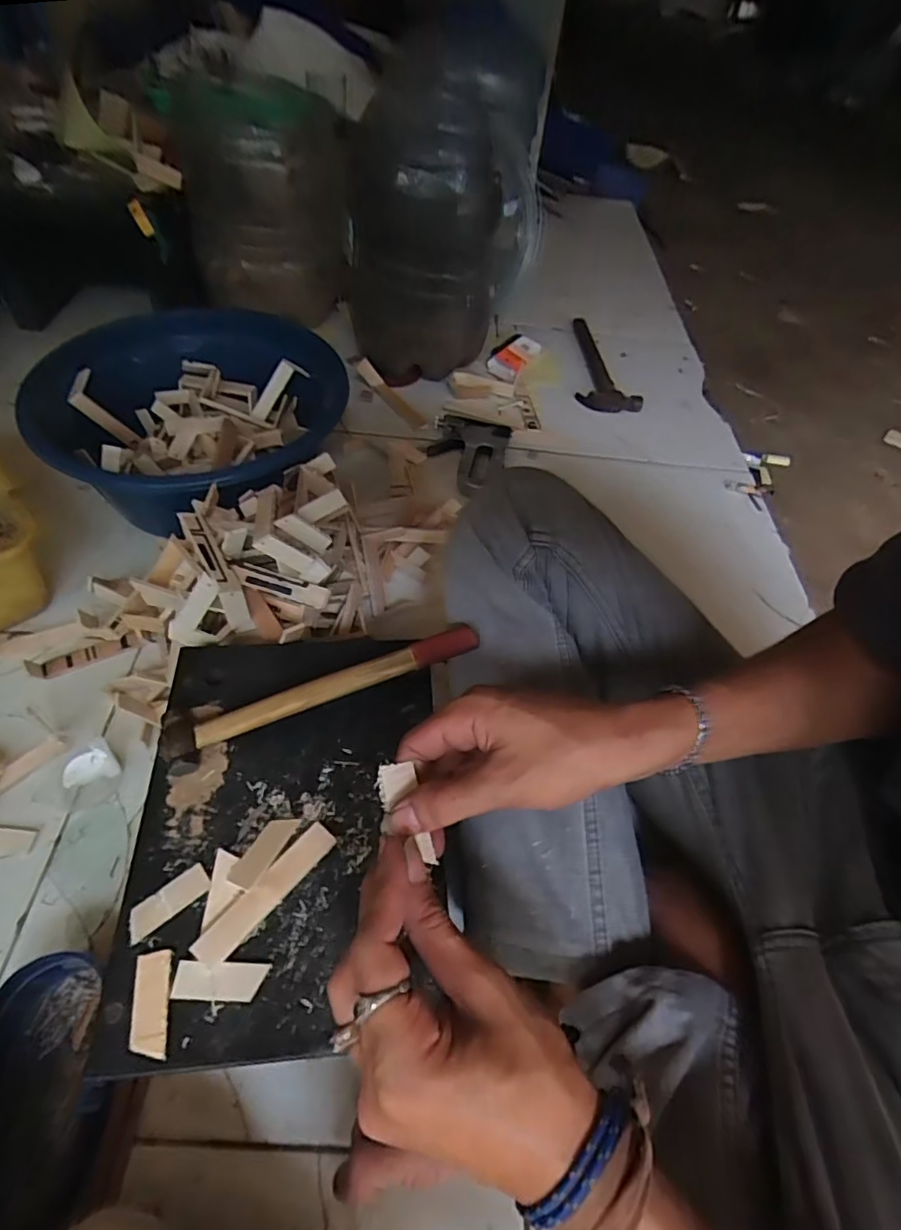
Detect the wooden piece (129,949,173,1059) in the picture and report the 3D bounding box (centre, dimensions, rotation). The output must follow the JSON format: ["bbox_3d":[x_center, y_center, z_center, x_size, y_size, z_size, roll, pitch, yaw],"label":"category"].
[{"bbox_3d":[-0.170,0.220,0.323,0.021,0.004,0.051,-7,54,-11],"label":"wooden piece"}]

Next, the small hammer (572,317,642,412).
[{"bbox_3d":[0.282,-0.458,1.046,0.111,0.028,0.291,7,52,-1],"label":"small hammer"}]

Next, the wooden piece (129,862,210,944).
[{"bbox_3d":[-0.177,0.179,0.357,0.049,0.004,0.021,-34,63,-27],"label":"wooden piece"}]

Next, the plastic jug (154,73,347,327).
[{"bbox_3d":[-0.299,-0.657,0.912,0.236,0.290,0.236,-9,54,-13],"label":"plastic jug"}]

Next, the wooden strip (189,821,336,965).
[{"bbox_3d":[-0.115,0.174,0.361,0.021,0.004,0.098,42,56,8],"label":"wooden strip"}]

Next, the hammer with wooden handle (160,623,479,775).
[{"bbox_3d":[-0.092,0.058,0.435,0.238,0.041,0.044,-16,56,-17],"label":"hammer with wooden handle"}]

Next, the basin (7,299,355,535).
[{"bbox_3d":[-0.320,-0.234,0.700,0.309,0.135,0.312,3,53,-4],"label":"basin"}]

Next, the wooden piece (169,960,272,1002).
[{"bbox_3d":[-0.135,0.213,0.333,0.051,0.007,0.019,4,53,-2],"label":"wooden piece"}]

